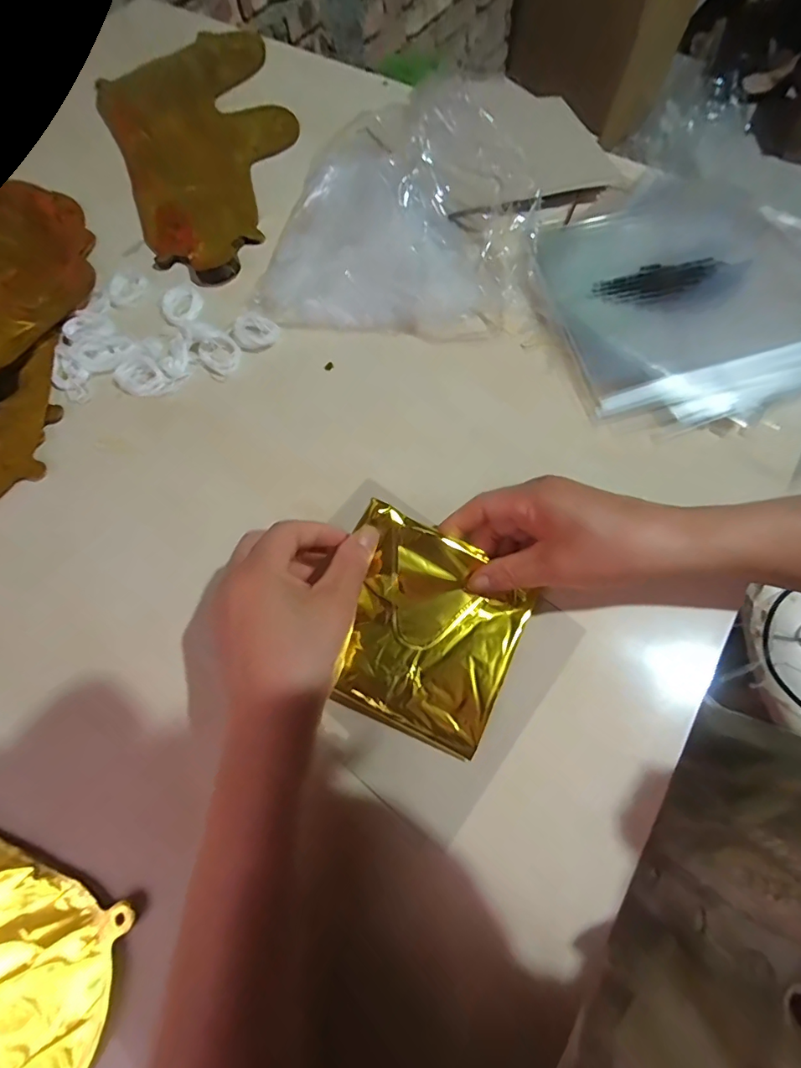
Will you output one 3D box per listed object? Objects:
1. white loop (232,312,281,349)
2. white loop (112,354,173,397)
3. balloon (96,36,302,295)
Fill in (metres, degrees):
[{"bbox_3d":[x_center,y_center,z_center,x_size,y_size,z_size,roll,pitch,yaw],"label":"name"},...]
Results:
[{"bbox_3d":[-0.130,-0.182,0.419,0.035,0.008,0.037,-1,68,3],"label":"white loop"},{"bbox_3d":[-0.225,-0.136,0.404,0.036,0.008,0.043,-40,71,-13],"label":"white loop"},{"bbox_3d":[-0.223,-0.447,0.529,0.198,0.008,0.445,-18,68,-4],"label":"balloon"}]

